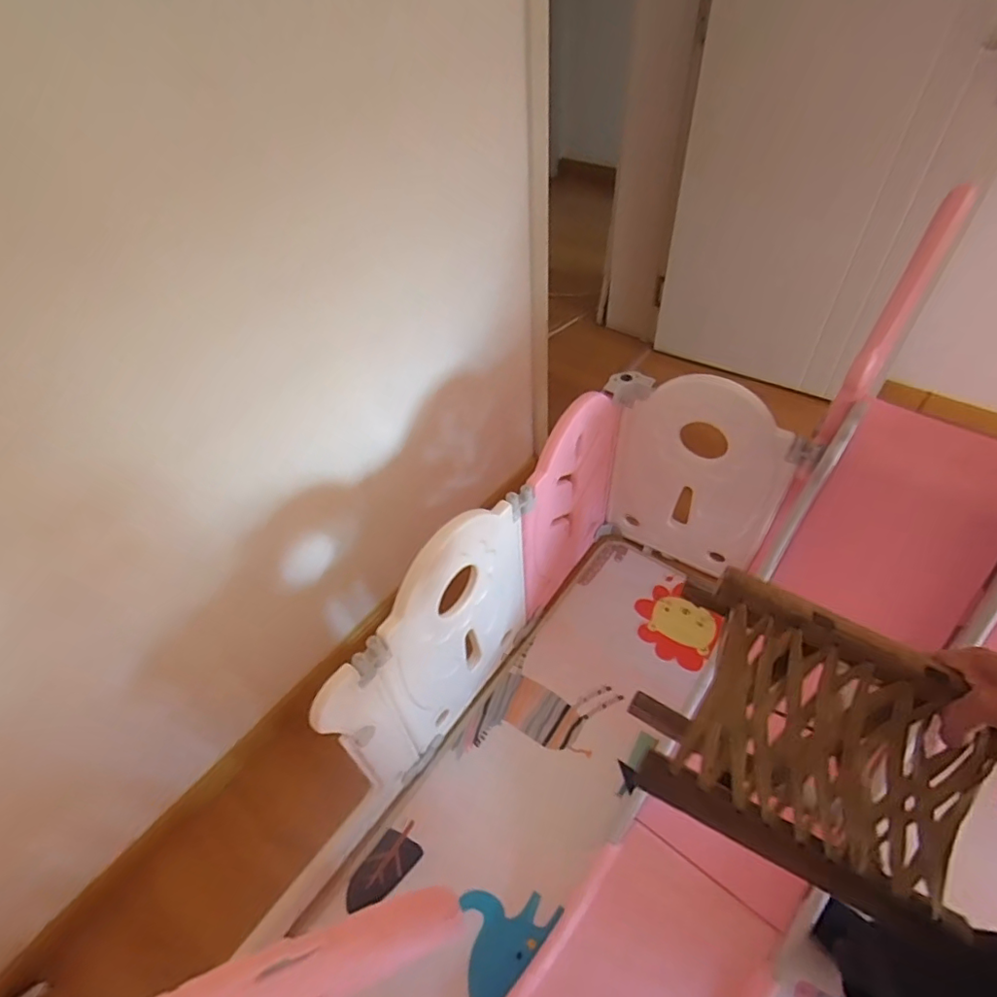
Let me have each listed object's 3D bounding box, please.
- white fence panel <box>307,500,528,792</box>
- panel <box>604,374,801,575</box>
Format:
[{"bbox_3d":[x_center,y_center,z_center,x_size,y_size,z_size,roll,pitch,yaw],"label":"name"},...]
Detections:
[{"bbox_3d":[-0.108,0.299,1.126,0.047,0.558,0.514,29,56,26],"label":"white fence panel"},{"bbox_3d":[0.474,-0.035,1.391,0.387,0.591,0.038,20,53,20],"label":"panel"}]

